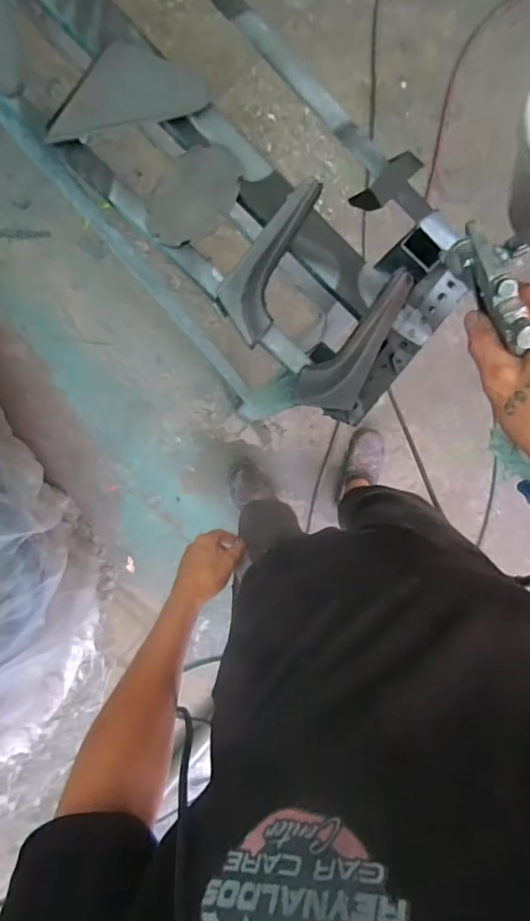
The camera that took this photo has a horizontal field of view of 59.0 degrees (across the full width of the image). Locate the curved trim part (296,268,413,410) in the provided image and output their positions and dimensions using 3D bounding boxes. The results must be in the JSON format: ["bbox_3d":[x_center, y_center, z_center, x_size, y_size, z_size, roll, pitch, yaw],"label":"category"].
[{"bbox_3d":[0.122,-0.142,0.580,0.073,0.035,0.204,39,89,-9],"label":"curved trim part"}]

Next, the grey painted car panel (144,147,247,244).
[{"bbox_3d":[-0.079,-0.304,0.538,0.074,0.011,0.127,43,89,-9],"label":"grey painted car panel"}]

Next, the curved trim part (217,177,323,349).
[{"bbox_3d":[0.004,-0.238,0.546,0.071,0.039,0.208,24,92,-9],"label":"curved trim part"}]

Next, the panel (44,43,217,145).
[{"bbox_3d":[-0.156,-0.405,0.512,0.174,0.010,0.070,-17,114,-4],"label":"panel"}]

